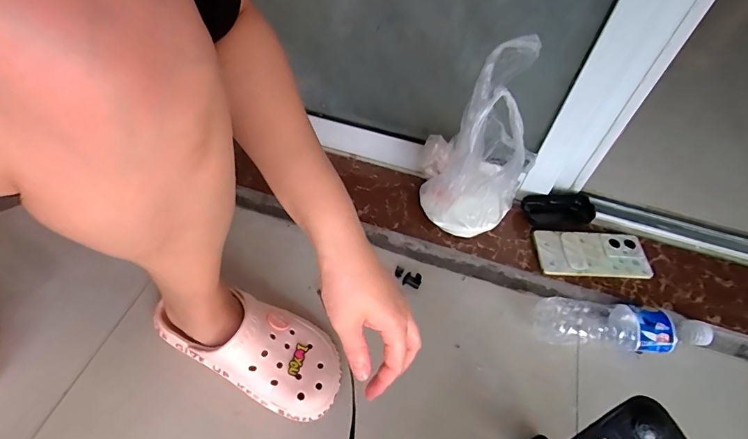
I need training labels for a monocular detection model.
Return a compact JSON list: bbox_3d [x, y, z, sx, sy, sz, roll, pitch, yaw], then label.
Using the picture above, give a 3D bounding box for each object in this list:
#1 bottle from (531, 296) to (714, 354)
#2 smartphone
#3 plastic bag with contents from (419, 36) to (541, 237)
[{"bbox_3d":[0.335,0.145,0.542,0.223,0.059,0.066,9,53,2],"label":"bottle"},{"bbox_3d":[0.325,0.052,0.605,0.160,0.014,0.074,3,54,-3],"label":"smartphone"},{"bbox_3d":[0.137,-0.097,0.545,0.147,0.275,0.111,29,56,16],"label":"plastic bag with contents"}]

